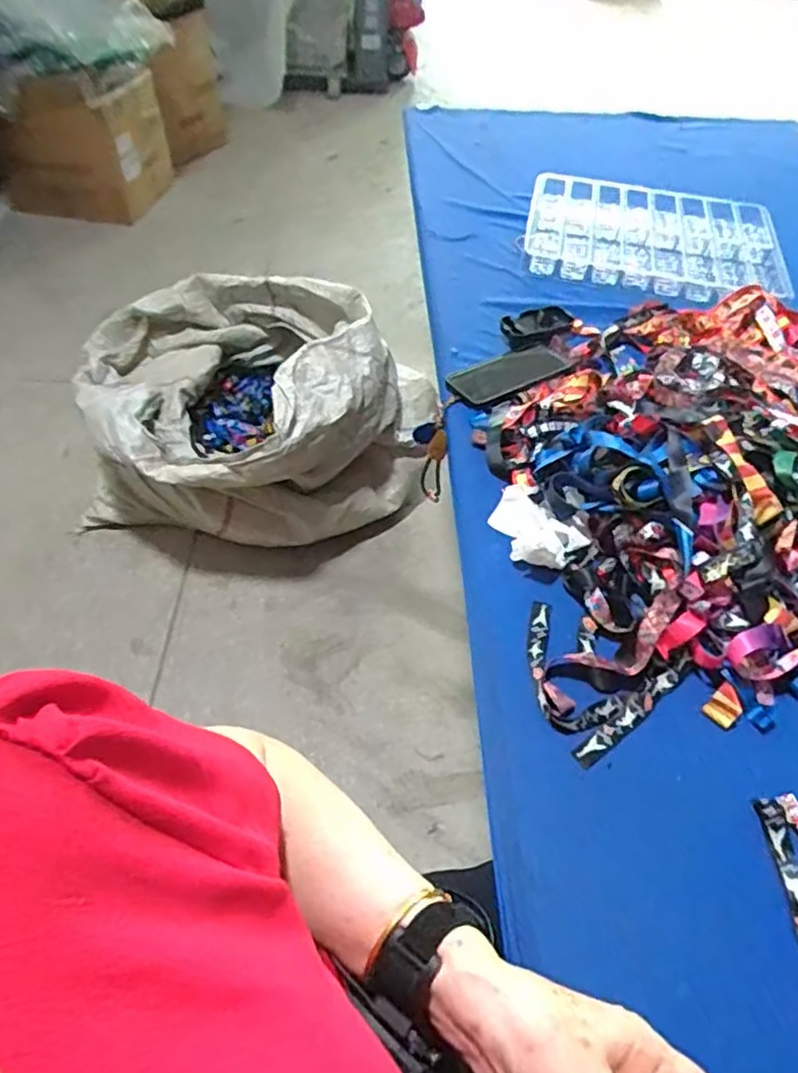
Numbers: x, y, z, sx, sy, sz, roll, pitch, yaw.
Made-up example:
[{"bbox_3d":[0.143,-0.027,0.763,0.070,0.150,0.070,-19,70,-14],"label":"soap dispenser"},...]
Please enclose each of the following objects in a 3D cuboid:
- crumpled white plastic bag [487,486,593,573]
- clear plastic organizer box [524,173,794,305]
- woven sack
[{"bbox_3d":[0.137,-0.007,0.698,0.103,0.034,0.074,38,58,24],"label":"crumpled white plastic bag"},{"bbox_3d":[0.458,-0.548,1.192,0.439,0.032,0.377,10,49,4],"label":"clear plastic organizer box"},{"bbox_3d":[-0.360,-0.278,1.521,0.792,0.404,0.554,12,51,6],"label":"woven sack"}]

